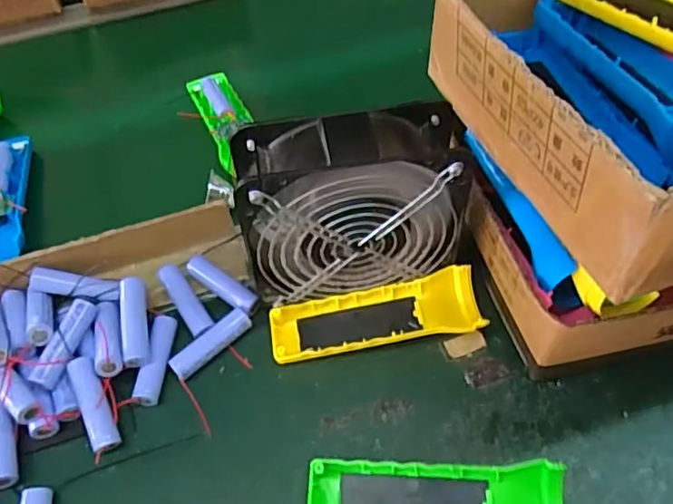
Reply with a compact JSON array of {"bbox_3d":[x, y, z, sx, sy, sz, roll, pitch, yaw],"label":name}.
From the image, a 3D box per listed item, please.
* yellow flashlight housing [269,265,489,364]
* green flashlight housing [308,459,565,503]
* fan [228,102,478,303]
[{"bbox_3d":[0.029,0.049,0.437,0.154,0.028,0.051,-9,53,0],"label":"yellow flashlight housing"},{"bbox_3d":[0.061,0.153,0.357,0.155,0.031,0.049,2,53,8],"label":"green flashlight housing"},{"bbox_3d":[0.013,-0.031,0.413,0.154,0.136,0.069,-10,54,-4],"label":"fan"}]

